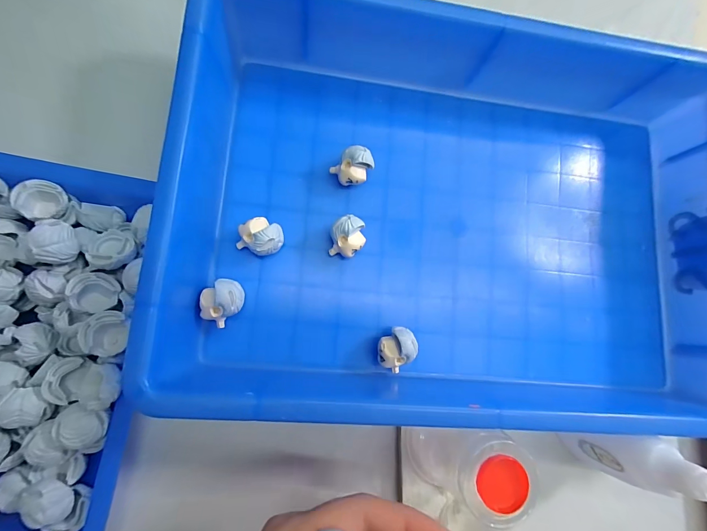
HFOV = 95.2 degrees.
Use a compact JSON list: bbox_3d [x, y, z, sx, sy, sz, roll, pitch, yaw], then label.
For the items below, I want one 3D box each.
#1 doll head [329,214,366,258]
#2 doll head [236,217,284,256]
[{"bbox_3d":[-0.004,-0.018,0.220,0.023,0.024,0.025,-1,83,-6],"label":"doll head"},{"bbox_3d":[-0.060,-0.018,0.212,0.027,0.023,0.023,19,81,-3],"label":"doll head"}]

